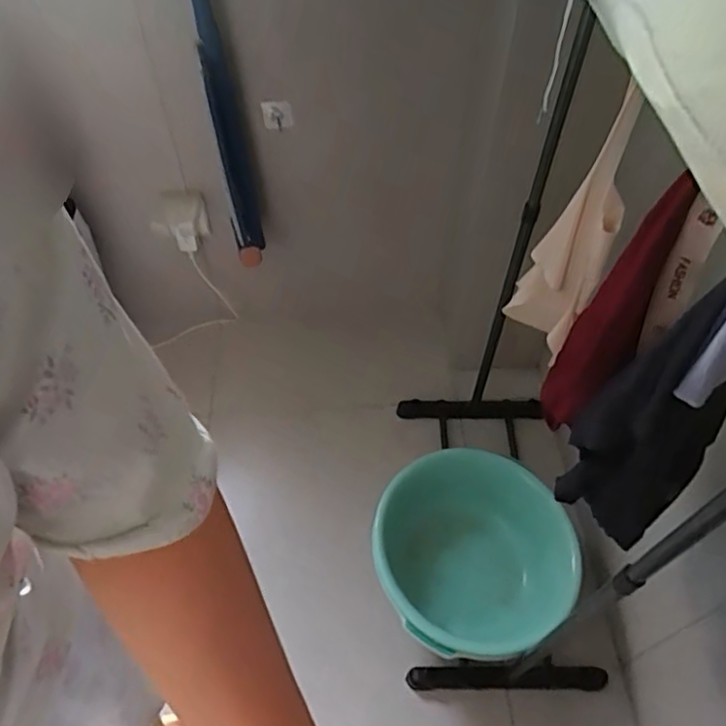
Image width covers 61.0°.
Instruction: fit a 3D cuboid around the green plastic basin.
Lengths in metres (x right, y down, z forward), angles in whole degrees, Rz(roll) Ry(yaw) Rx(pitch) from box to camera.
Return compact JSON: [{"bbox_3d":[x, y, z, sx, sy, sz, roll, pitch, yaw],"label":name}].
[{"bbox_3d":[0.215,0.361,1.196,0.378,0.136,0.371,0,55,0],"label":"green plastic basin"}]

